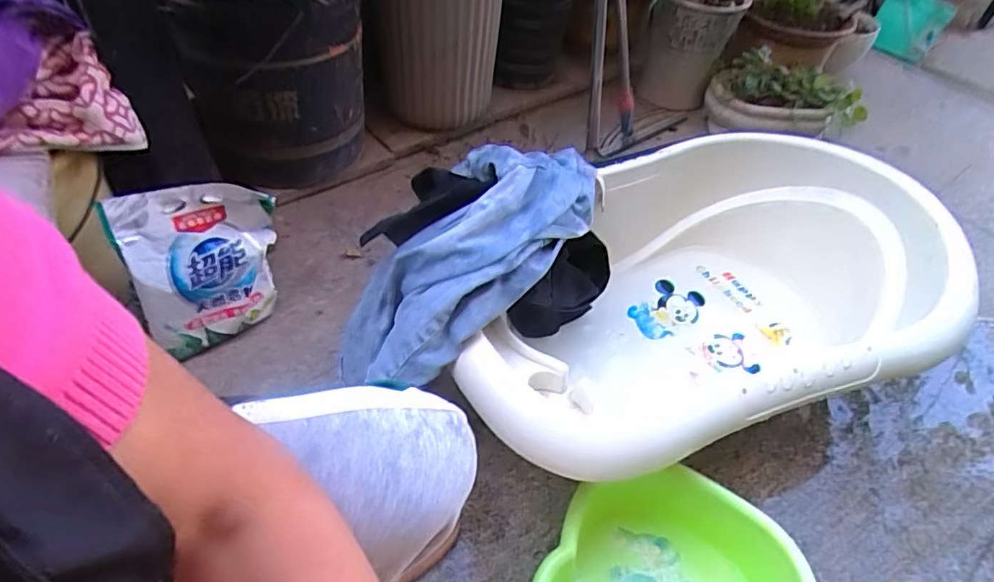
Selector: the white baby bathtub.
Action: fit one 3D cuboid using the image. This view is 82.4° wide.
[{"bbox_3d":[0.295,0.017,0.900,0.804,0.247,0.494,-12,50,-18],"label":"white baby bathtub"}]

